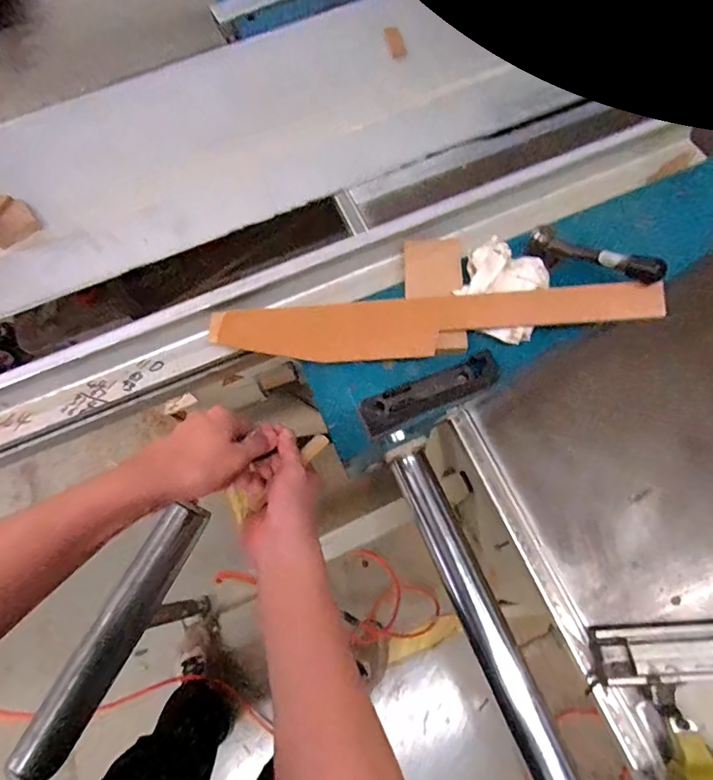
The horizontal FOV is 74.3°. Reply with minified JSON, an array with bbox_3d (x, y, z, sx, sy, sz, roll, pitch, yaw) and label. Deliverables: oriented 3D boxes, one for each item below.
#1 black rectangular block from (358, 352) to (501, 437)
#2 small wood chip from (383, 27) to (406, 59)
[{"bbox_3d":[0.079,0.002,0.459,0.152,0.046,0.025,-24,69,-5],"label":"black rectangular block"},{"bbox_3d":[0.061,-0.549,0.742,0.025,0.004,0.059,-14,77,-4],"label":"small wood chip"}]

